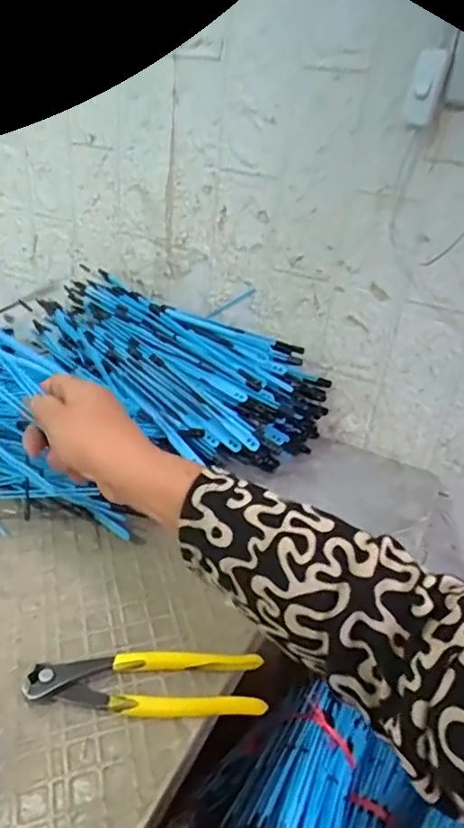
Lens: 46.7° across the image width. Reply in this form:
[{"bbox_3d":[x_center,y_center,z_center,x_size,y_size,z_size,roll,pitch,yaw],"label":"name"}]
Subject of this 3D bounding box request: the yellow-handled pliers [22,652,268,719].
[{"bbox_3d":[-0.060,0.194,0.385,0.164,0.016,0.045,3,30,-6],"label":"yellow-handled pliers"}]

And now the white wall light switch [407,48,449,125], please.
[{"bbox_3d":[0.171,-0.285,0.470,0.023,0.055,0.014,11,31,7],"label":"white wall light switch"}]

